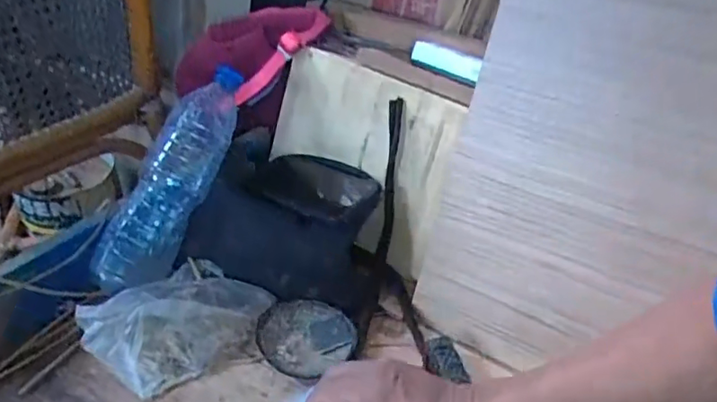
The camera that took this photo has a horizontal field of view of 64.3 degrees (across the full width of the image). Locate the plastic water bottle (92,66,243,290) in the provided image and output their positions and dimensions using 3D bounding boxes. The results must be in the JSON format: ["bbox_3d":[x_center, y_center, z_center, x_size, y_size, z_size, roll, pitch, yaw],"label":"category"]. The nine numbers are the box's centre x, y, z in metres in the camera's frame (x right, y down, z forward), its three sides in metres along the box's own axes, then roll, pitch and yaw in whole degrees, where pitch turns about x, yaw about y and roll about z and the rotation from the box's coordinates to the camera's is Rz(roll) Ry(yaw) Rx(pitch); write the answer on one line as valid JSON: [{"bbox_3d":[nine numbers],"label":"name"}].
[{"bbox_3d":[-0.195,-0.028,0.623,0.061,0.089,0.268,22,81,23],"label":"plastic water bottle"}]

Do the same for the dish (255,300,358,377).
[{"bbox_3d":[-0.055,0.143,0.597,0.100,0.019,0.090,6,36,2],"label":"dish"}]

